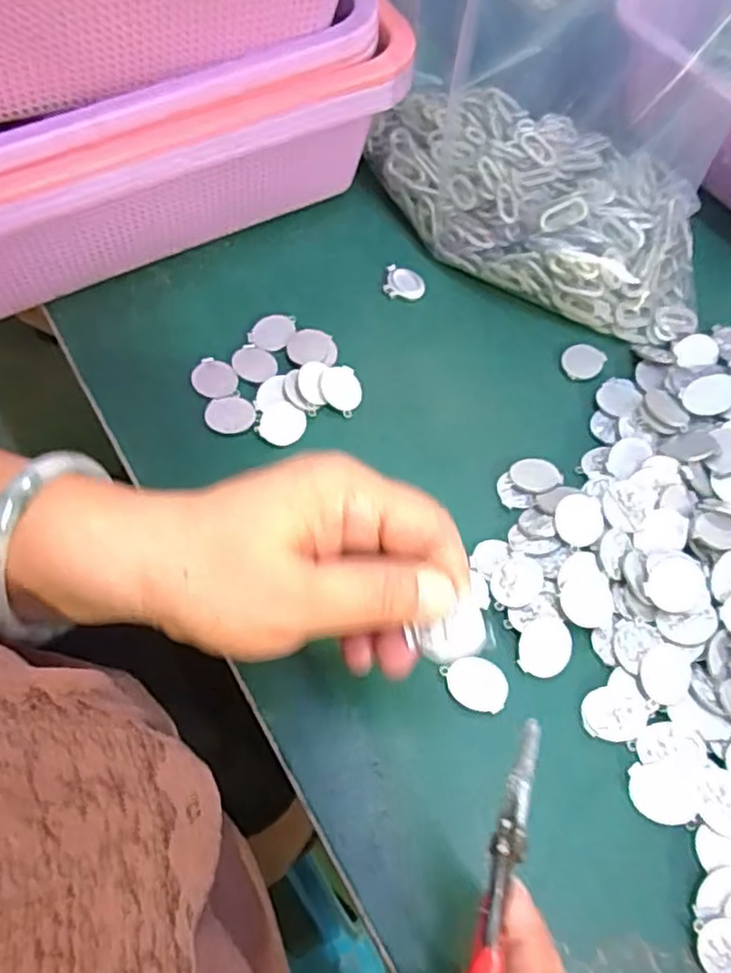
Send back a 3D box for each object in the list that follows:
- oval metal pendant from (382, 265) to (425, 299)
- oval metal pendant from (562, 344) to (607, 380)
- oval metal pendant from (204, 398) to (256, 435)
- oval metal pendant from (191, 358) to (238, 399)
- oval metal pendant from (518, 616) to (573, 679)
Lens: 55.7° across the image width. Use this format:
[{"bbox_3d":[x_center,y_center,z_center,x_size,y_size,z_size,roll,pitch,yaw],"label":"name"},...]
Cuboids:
[{"bbox_3d":[0.023,-0.119,0.404,0.023,0.004,0.024,9,62,4],"label":"oval metal pendant"},{"bbox_3d":[0.120,-0.070,0.381,0.021,0.004,0.028,30,66,14],"label":"oval metal pendant"},{"bbox_3d":[-0.069,-0.037,0.350,0.025,0.004,0.021,-1,62,-2],"label":"oval metal pendant"},{"bbox_3d":[-0.079,-0.056,0.360,0.024,0.004,0.020,23,64,11],"label":"oval metal pendant"},{"bbox_3d":[0.078,0.069,0.298,0.022,0.004,0.026,14,63,7],"label":"oval metal pendant"}]

